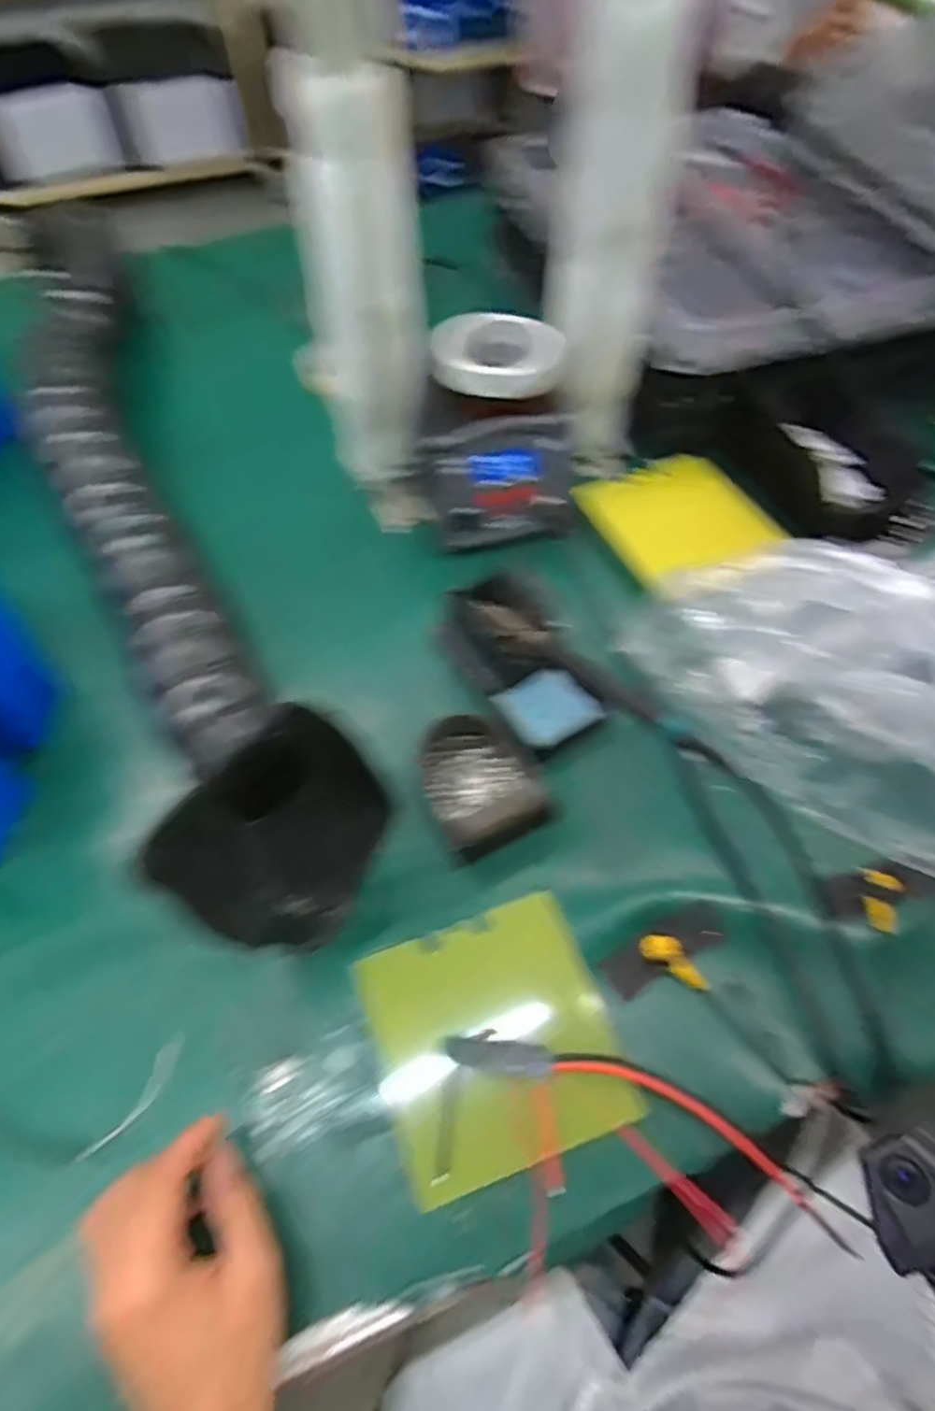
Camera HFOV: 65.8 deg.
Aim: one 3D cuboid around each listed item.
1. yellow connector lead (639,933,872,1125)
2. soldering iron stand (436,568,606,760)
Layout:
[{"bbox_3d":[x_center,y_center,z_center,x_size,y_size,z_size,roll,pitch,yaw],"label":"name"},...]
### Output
[{"bbox_3d":[0.168,0.192,0.433,0.149,0.009,0.020,40,64,23],"label":"yellow connector lead"},{"bbox_3d":[0.040,-0.038,0.559,0.072,0.077,0.150,-26,60,-17],"label":"soldering iron stand"}]

